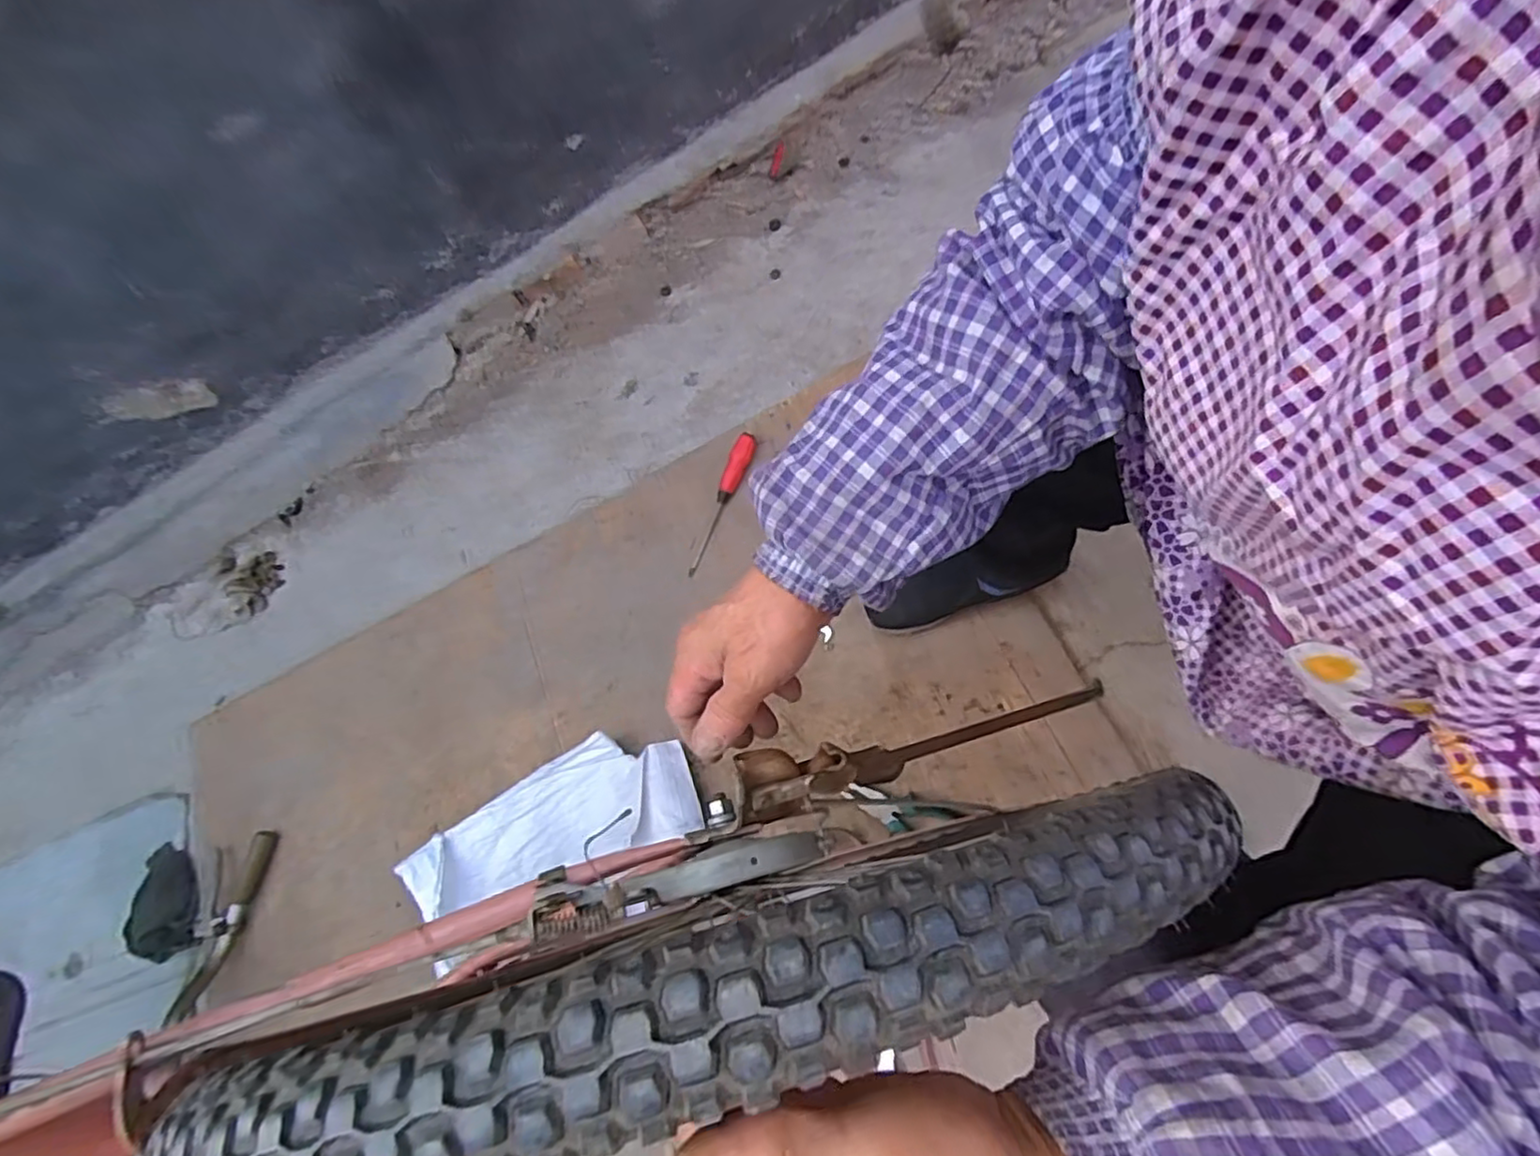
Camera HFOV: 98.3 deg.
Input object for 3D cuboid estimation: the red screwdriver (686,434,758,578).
[{"bbox_3d":[-0.071,-0.109,0.985,0.029,0.028,0.219,24,93,12],"label":"red screwdriver"}]

